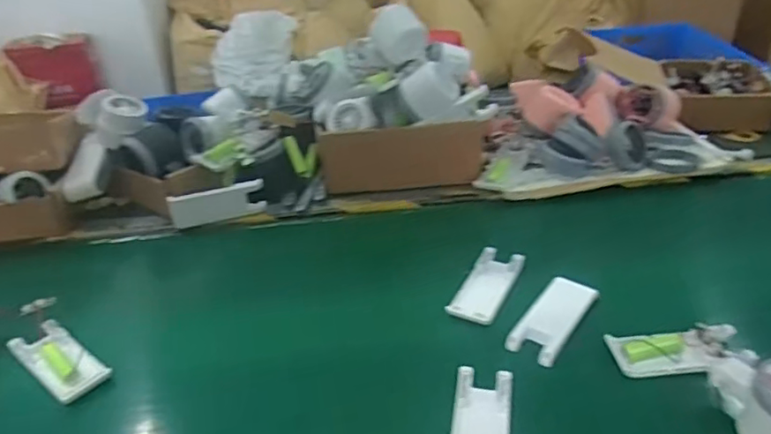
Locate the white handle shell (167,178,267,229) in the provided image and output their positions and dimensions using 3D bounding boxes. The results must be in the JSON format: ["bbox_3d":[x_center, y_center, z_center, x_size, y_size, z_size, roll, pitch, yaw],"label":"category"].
[{"bbox_3d":[-0.190,-0.015,0.670,0.102,0.038,0.014,-15,33,-20],"label":"white handle shell"}]

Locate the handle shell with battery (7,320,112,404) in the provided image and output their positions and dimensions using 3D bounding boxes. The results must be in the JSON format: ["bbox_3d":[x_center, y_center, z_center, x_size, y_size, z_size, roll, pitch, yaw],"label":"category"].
[{"bbox_3d":[-0.276,0.119,0.493,0.095,0.014,0.041,21,38,34],"label":"handle shell with battery"}]

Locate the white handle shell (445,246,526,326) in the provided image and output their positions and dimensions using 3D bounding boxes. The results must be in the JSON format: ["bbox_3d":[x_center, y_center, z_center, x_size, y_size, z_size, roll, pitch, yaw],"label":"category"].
[{"bbox_3d":[0.095,0.063,0.553,0.045,0.010,0.105,14,35,26],"label":"white handle shell"}]

